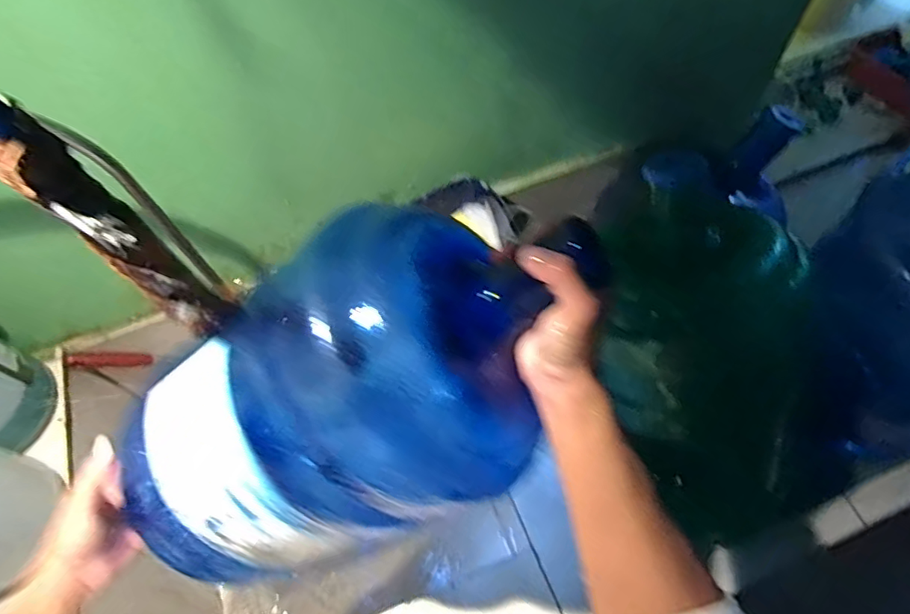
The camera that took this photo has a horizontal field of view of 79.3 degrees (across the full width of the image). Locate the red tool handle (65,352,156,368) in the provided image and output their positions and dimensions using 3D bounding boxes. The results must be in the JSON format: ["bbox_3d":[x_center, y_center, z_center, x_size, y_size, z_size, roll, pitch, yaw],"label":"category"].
[{"bbox_3d":[-0.498,0.077,0.796,0.104,0.022,0.014,2,57,-30],"label":"red tool handle"}]

